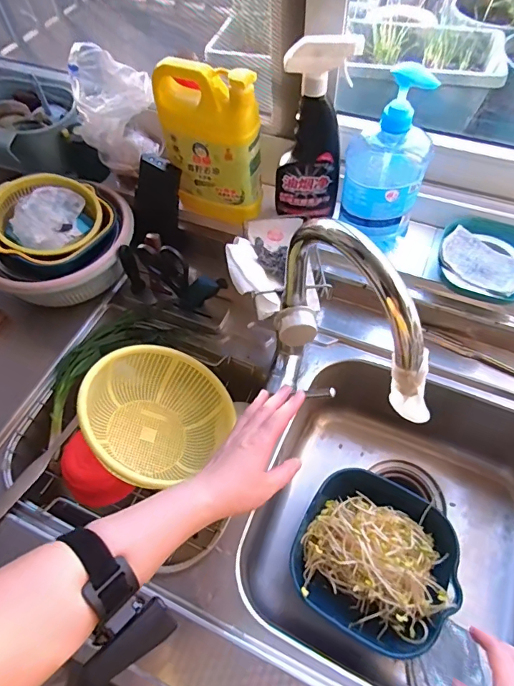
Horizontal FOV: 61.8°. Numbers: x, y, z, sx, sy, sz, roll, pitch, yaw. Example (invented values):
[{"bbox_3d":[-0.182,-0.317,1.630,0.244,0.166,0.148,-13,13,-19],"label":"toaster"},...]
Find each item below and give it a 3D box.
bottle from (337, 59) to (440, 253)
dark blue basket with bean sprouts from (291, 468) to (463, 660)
[{"bbox_3d":[0.172,-0.228,0.580,0.104,0.247,0.081,17,60,13],"label":"bottle"},{"bbox_3d":[0.170,0.311,0.626,0.213,0.088,0.205,23,62,17],"label":"dark blue basket with bean sprouts"}]

